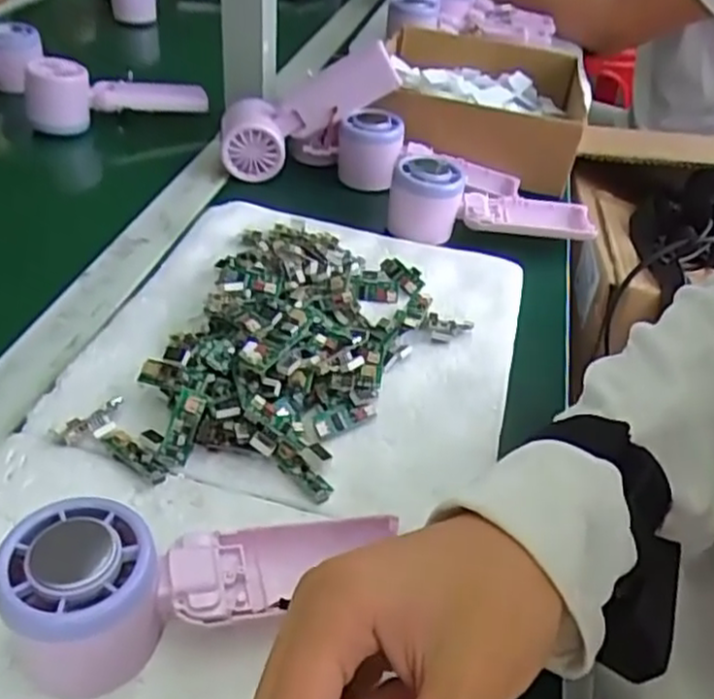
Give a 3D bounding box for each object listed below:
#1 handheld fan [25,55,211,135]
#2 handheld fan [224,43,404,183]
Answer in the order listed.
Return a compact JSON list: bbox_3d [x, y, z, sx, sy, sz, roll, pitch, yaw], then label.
[{"bbox_3d":[-0.228,-0.246,0.685,0.160,0.057,0.043,-11,41,-16],"label":"handheld fan"},{"bbox_3d":[-0.044,-0.210,0.624,0.165,0.056,0.048,-26,38,12],"label":"handheld fan"}]

